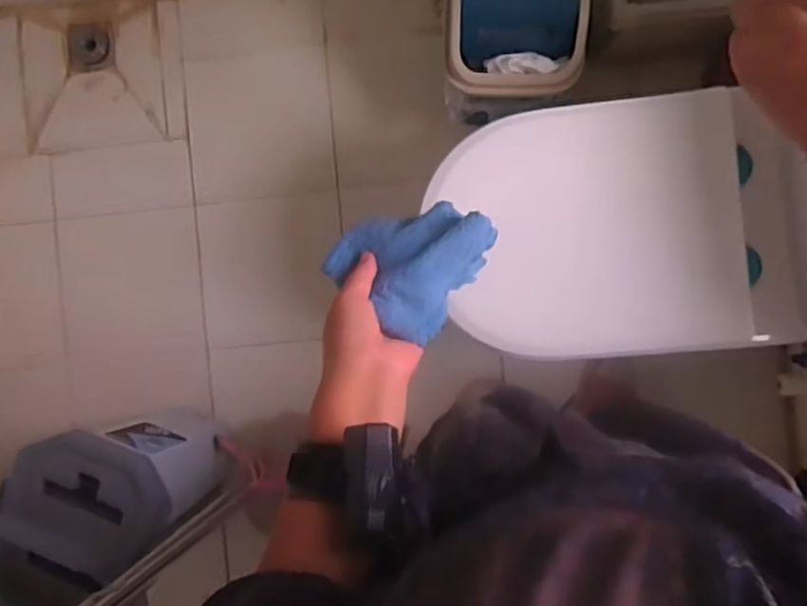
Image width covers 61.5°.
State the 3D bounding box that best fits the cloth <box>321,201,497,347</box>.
[{"bbox_3d":[0.006,-0.039,0.543,0.104,0.042,0.110,36,87,3],"label":"cloth"}]

